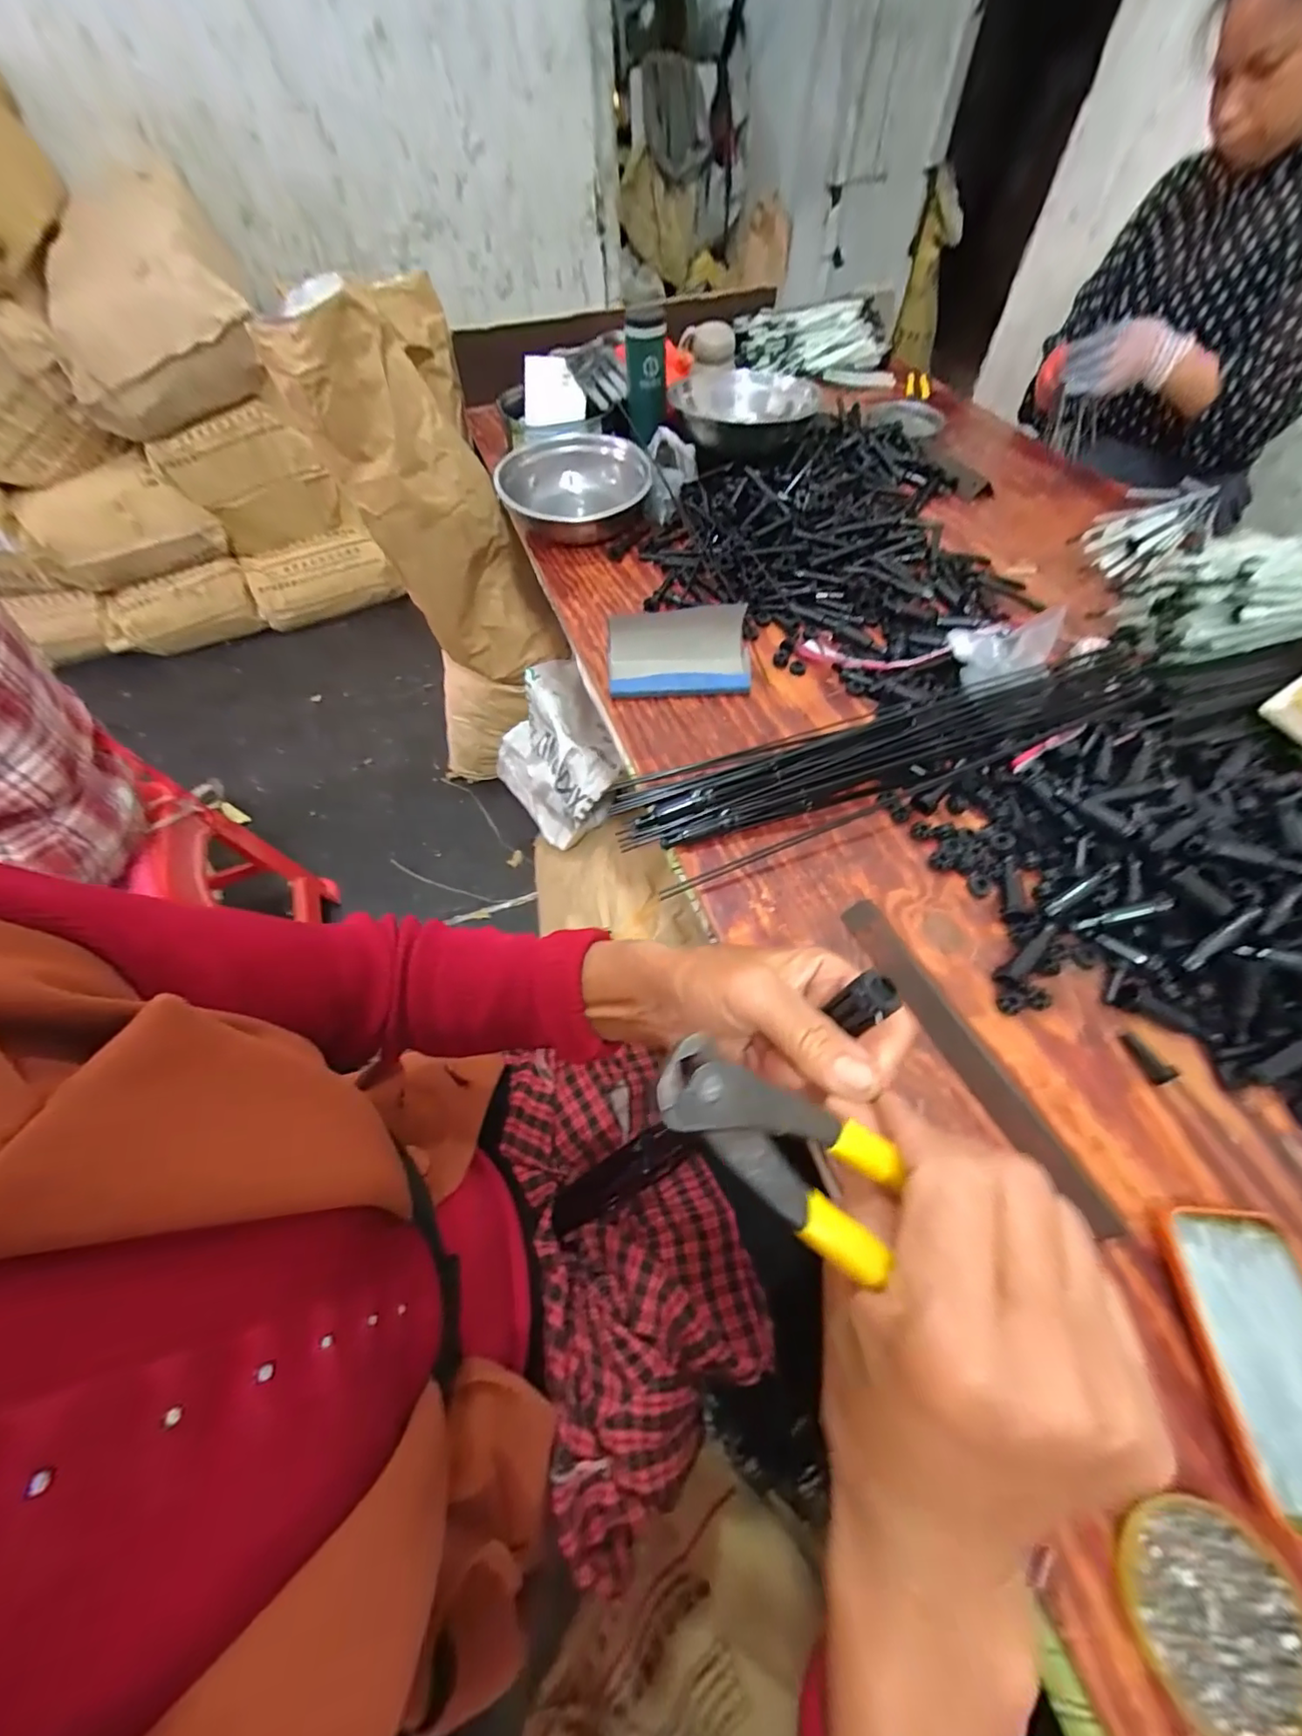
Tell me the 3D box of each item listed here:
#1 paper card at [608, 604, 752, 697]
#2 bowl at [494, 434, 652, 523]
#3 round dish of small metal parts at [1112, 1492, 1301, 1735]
[{"bbox_3d":[0.032,-0.247,0.633,0.162,0.059,0.098,0,57,-1],"label":"paper card"},{"bbox_3d":[-0.106,-0.559,0.823,0.217,0.071,0.208,-2,59,2],"label":"bowl"},{"bbox_3d":[0.283,0.370,0.275,0.085,0.008,0.082,-2,59,2],"label":"round dish of small metal parts"}]

